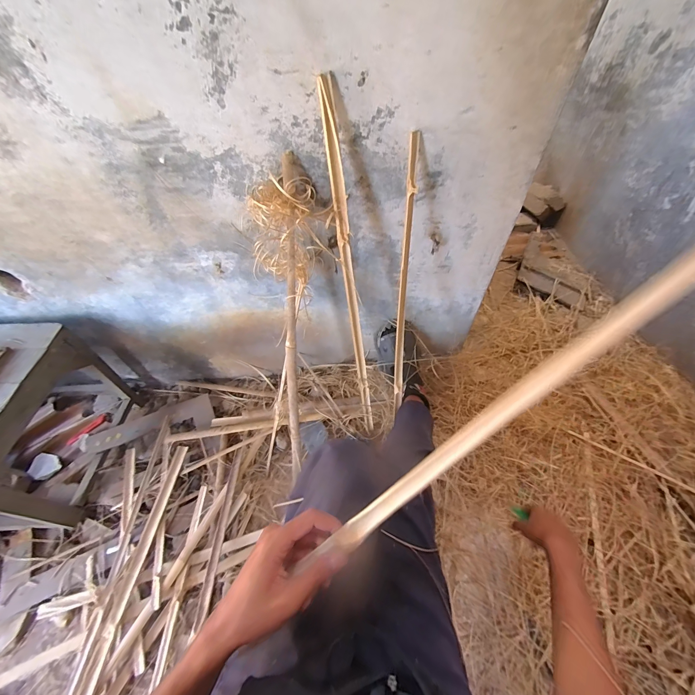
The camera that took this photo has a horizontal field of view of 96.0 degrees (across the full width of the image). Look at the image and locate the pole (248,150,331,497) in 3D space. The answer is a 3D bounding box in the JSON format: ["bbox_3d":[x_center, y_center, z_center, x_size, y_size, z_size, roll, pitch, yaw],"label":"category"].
[{"bbox_3d":[-0.138,-0.048,0.730,0.125,0.676,0.122,6,22,7],"label":"pole"}]

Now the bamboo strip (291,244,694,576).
[{"bbox_3d":[0.141,0.059,0.285,0.499,0.014,0.026,-45,59,14],"label":"bamboo strip"}]

